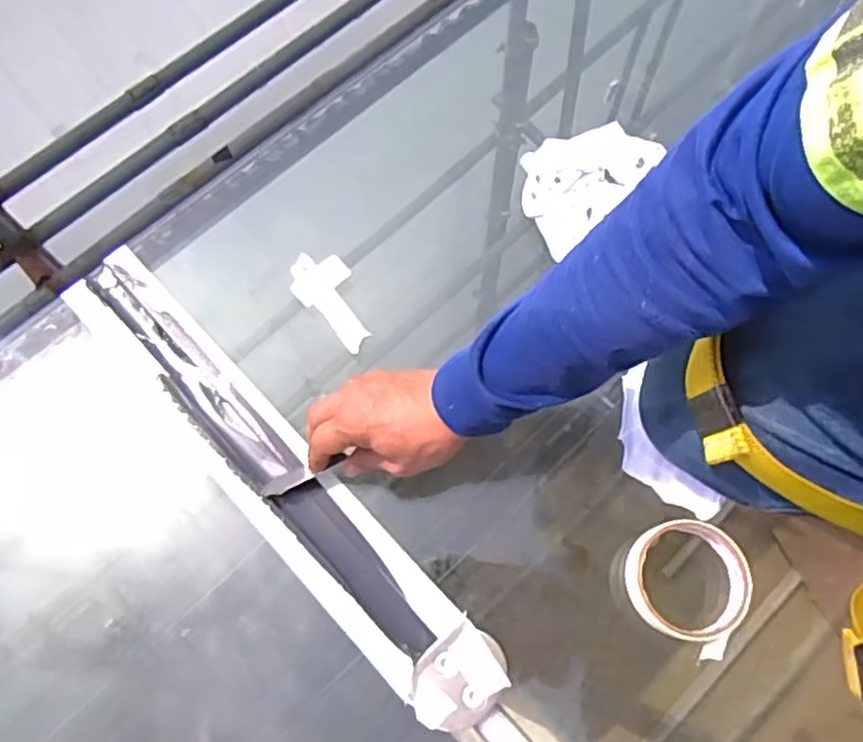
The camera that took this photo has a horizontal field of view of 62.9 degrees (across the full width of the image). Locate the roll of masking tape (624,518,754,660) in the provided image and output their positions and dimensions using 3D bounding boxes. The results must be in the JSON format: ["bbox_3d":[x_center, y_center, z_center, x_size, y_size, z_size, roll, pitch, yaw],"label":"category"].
[{"bbox_3d":[0.193,0.156,0.530,0.087,0.017,0.088,29,73,11],"label":"roll of masking tape"}]

